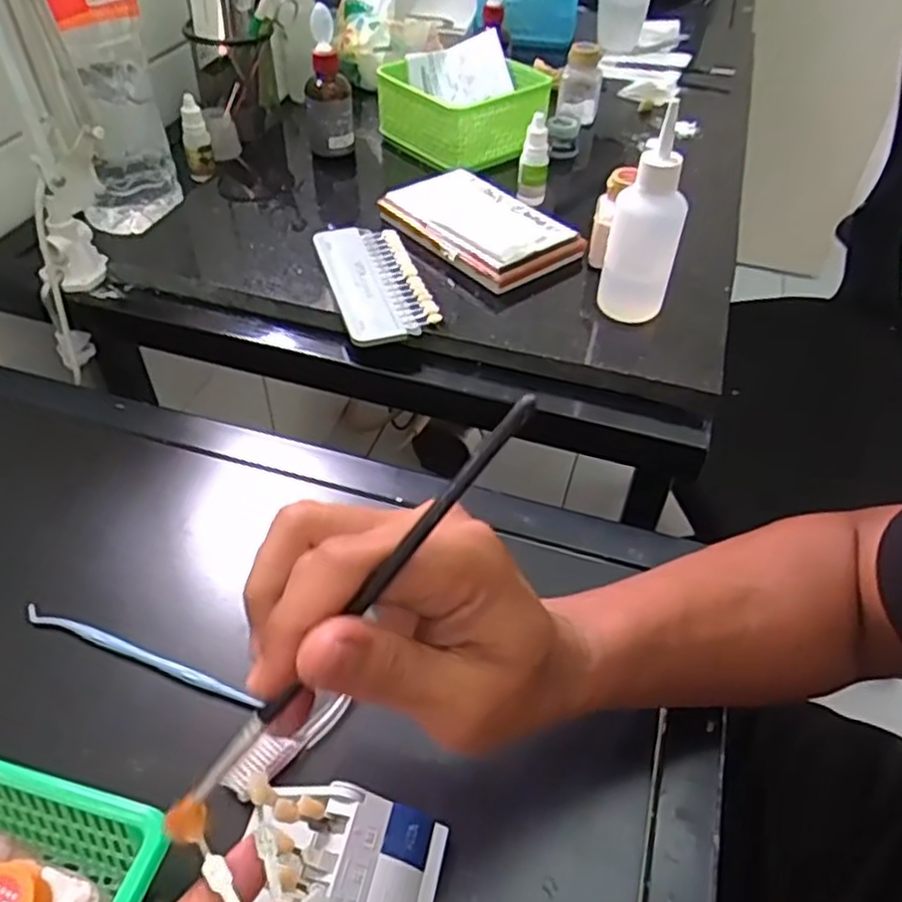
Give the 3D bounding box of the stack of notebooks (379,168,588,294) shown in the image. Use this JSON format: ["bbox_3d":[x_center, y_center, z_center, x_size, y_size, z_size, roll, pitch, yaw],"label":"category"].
[{"bbox_3d":[0.025,-0.186,0.594,0.092,0.024,0.146,-30,54,-28],"label":"stack of notebooks"}]

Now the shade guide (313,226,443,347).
[{"bbox_3d":[-0.058,-0.128,0.553,0.065,0.017,0.143,-12,47,-14],"label":"shade guide"}]

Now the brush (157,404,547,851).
[{"bbox_3d":[-0.033,0.055,0.229,0.182,0.010,0.011,-51,56,8],"label":"brush"}]

